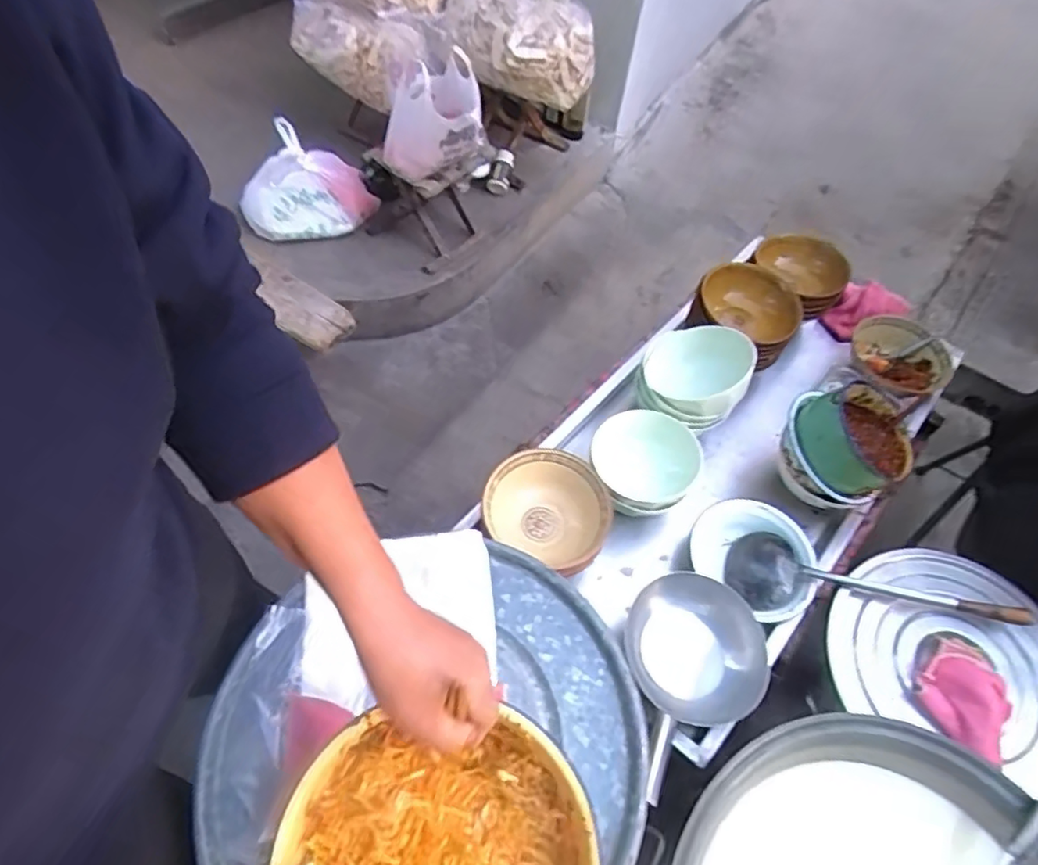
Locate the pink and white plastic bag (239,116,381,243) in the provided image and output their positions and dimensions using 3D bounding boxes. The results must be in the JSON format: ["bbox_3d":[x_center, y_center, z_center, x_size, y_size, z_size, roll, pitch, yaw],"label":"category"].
[{"bbox_3d":[-0.548,-0.633,1.611,0.294,0.213,0.247,8,55,1],"label":"pink and white plastic bag"}]

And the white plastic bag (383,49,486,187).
[{"bbox_3d":[-0.184,-0.737,1.429,0.177,0.210,0.234,33,59,18],"label":"white plastic bag"}]

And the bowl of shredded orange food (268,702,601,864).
[{"bbox_3d":[-0.061,0.355,0.485,0.235,0.096,0.215,-1,59,-3],"label":"bowl of shredded orange food"}]

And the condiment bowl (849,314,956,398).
[{"bbox_3d":[0.746,-0.134,1.209,0.180,0.093,0.170,2,55,-3],"label":"condiment bowl"}]

